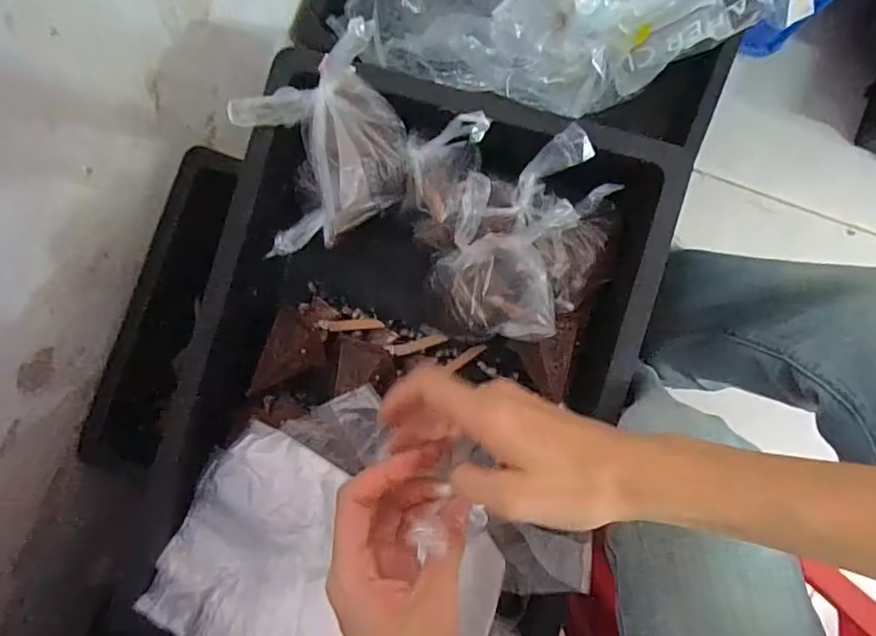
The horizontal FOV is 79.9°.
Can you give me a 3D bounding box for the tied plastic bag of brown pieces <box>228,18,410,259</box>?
[{"bbox_3d":[-0.079,-0.116,0.355,0.111,0.079,0.106,-17,88,2],"label":"tied plastic bag of brown pieces"}]

